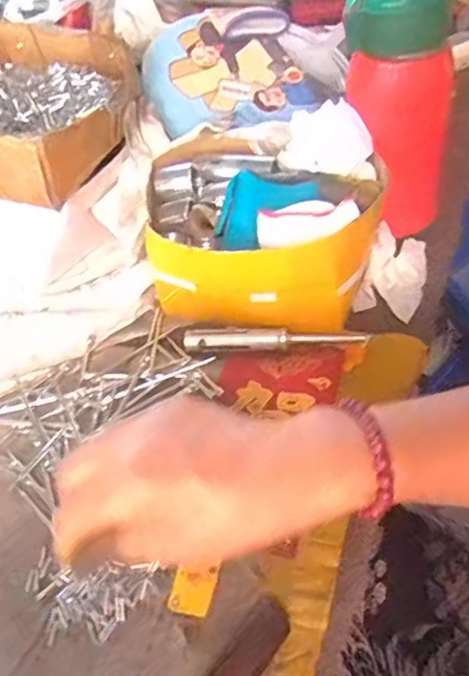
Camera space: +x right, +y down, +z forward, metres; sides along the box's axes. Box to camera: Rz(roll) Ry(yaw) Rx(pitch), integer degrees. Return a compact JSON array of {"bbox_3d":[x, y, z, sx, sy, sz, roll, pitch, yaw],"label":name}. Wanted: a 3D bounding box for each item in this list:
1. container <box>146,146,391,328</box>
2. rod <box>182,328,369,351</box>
[{"bbox_3d":[0.017,-0.080,0.452,0.179,0.082,0.123,11,50,15],"label":"container"},{"bbox_3d":[0.029,0.001,0.447,0.138,0.009,0.017,2,50,6],"label":"rod"}]

